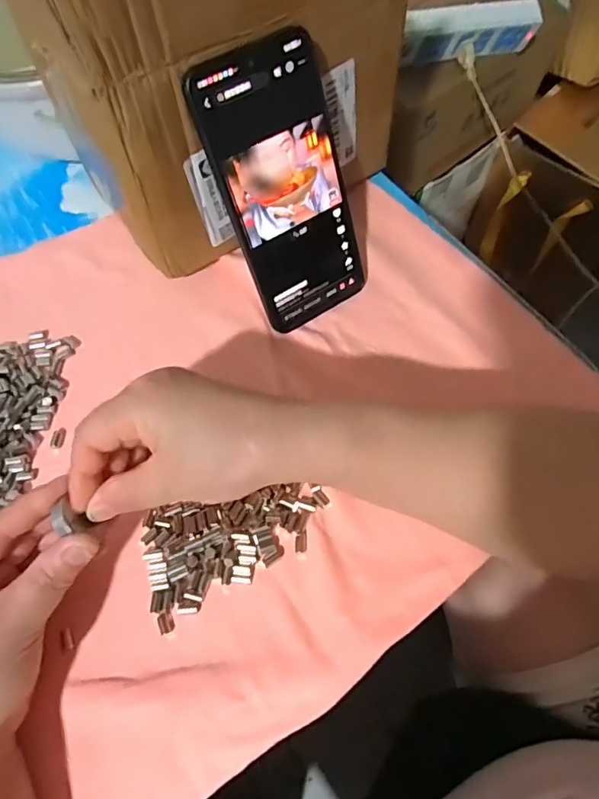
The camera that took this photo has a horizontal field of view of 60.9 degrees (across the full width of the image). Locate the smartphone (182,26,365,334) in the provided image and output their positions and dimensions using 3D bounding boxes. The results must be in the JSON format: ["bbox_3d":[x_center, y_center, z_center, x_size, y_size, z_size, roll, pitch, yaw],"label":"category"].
[{"bbox_3d":[-0.006,-0.122,0.313,0.076,0.159,0.006,-32,41,-13],"label":"smartphone"}]

